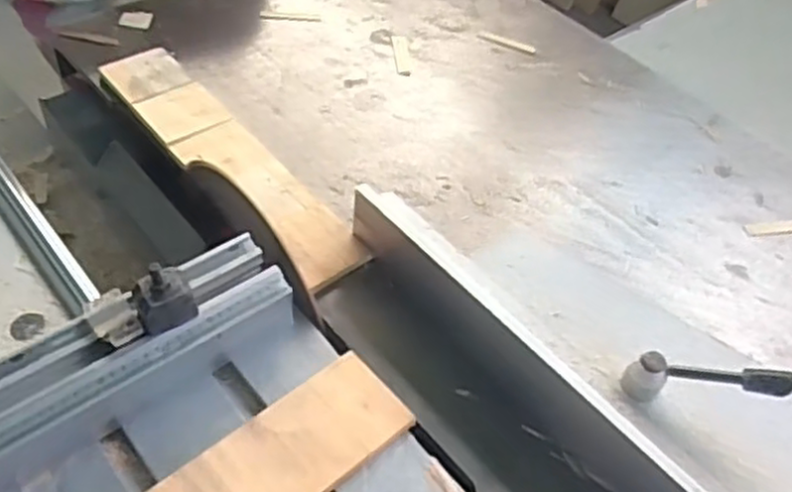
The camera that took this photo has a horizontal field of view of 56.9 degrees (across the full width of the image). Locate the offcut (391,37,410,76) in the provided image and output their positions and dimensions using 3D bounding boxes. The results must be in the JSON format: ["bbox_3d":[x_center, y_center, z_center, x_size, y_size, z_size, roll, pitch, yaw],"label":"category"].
[{"bbox_3d":[0.008,-0.270,1.030,0.020,0.004,0.090,-2,48,-8],"label":"offcut"}]

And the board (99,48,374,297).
[{"bbox_3d":[-0.199,-0.104,0.845,0.091,0.024,0.443,-29,57,-28],"label":"board"}]

